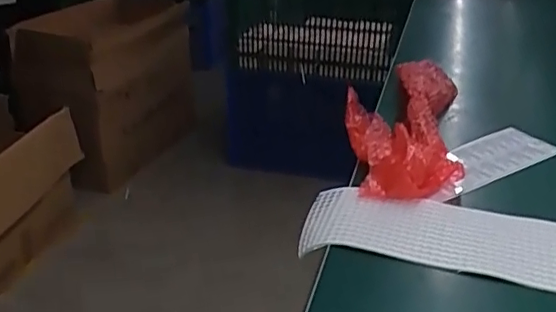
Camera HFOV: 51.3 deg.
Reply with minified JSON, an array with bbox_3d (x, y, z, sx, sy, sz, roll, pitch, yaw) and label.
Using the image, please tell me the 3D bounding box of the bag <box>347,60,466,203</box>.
[{"bbox_3d":[0.193,-0.059,0.884,0.164,0.072,0.415,8,29,11],"label":"bag"}]

